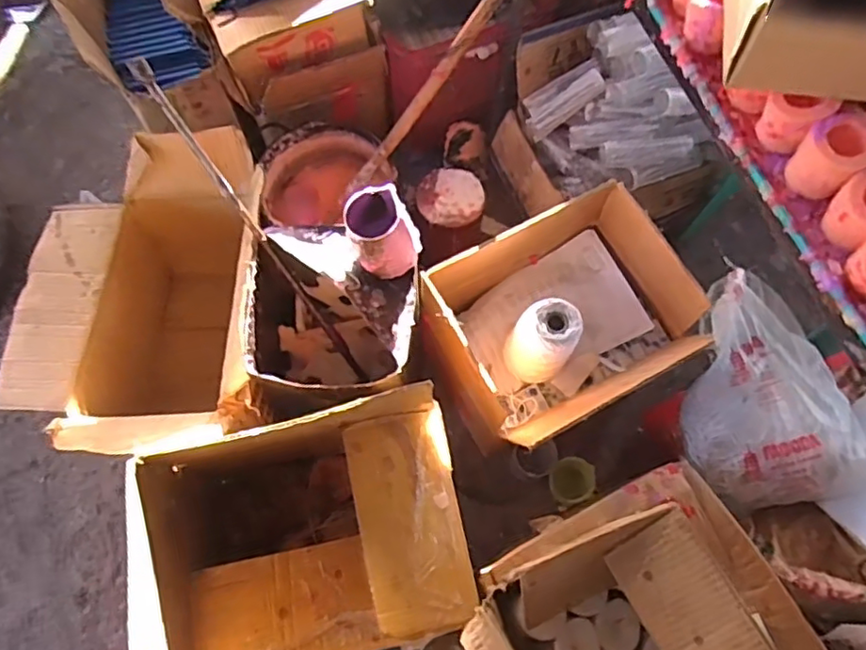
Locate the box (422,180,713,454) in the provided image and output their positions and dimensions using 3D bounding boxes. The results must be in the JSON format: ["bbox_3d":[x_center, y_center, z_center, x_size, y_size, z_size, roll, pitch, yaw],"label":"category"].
[{"bbox_3d":[0.203,-0.004,0.941,0.356,0.182,0.285,-27,70,-11],"label":"box"}]

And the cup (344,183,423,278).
[{"bbox_3d":[-0.067,-0.125,0.831,0.089,0.100,0.084,0,67,0],"label":"cup"}]

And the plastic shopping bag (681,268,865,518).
[{"bbox_3d":[0.481,0.094,0.853,0.230,0.176,0.324,-22,69,-9],"label":"plastic shopping bag"}]

